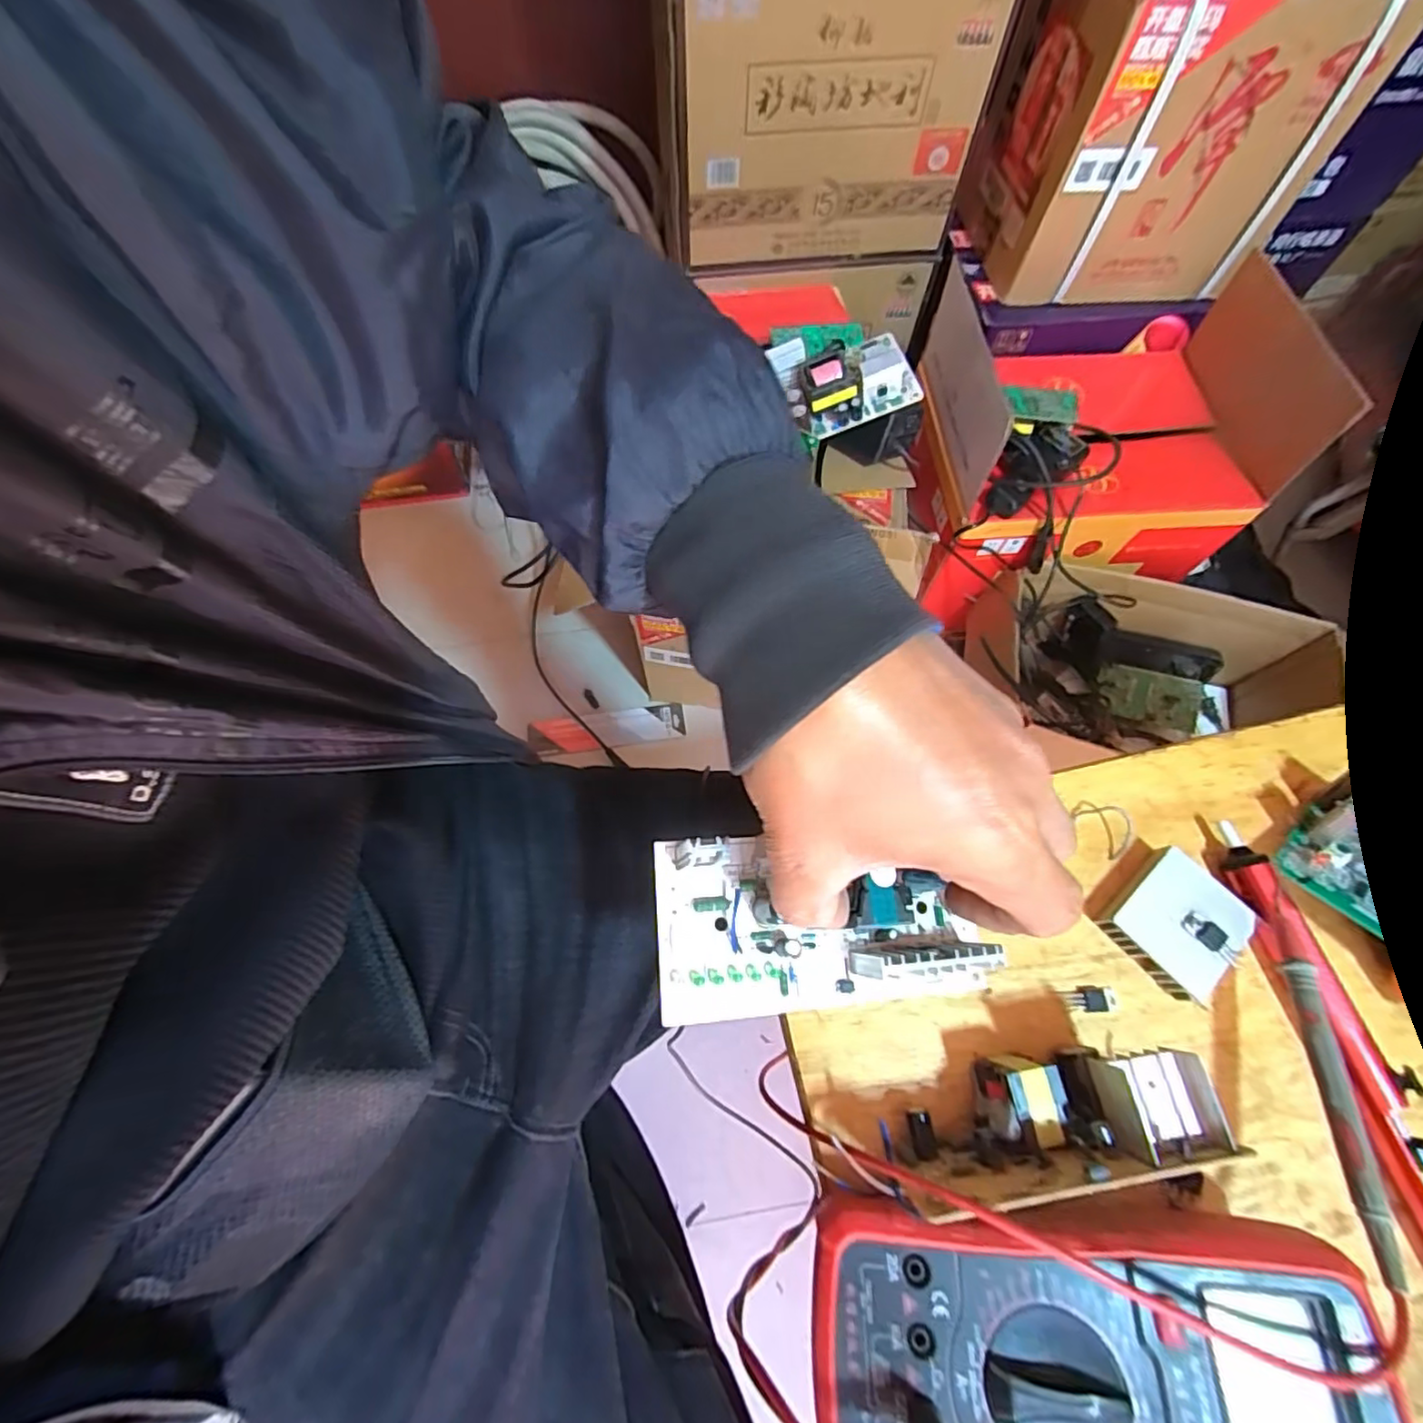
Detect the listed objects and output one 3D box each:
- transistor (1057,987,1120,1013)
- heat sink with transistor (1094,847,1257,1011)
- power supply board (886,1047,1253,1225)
[{"bbox_3d":[0.175,0.134,0.287,0.025,0.004,0.011,0,67,0],"label":"transistor"},{"bbox_3d":[0.221,0.099,0.293,0.052,0.019,0.048,-41,73,-16],"label":"heat sink with transistor"},{"bbox_3d":[0.126,0.159,0.244,0.115,0.063,0.036,-7,67,-4],"label":"power supply board"}]

